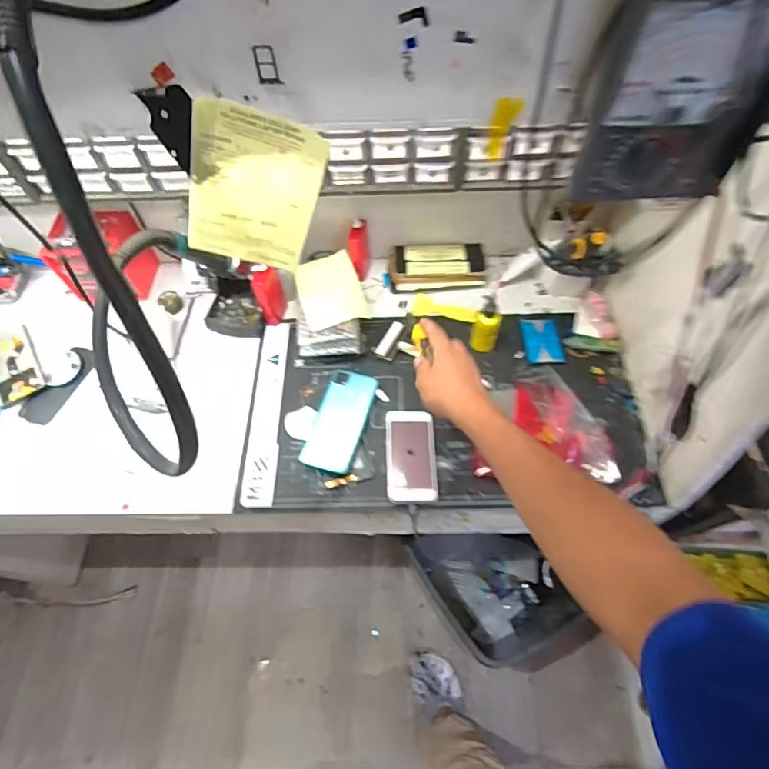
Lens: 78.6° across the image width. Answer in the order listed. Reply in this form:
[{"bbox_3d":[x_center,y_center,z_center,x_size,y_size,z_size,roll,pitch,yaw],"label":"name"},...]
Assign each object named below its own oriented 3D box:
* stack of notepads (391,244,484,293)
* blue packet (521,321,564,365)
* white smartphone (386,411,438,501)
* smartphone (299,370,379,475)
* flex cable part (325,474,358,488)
[{"bbox_3d":[0.093,-0.208,0.836,0.165,0.034,0.083,-1,60,1],"label":"stack of notepads"},{"bbox_3d":[0.259,-0.071,0.773,0.063,0.017,0.083,0,60,2],"label":"blue packet"},{"bbox_3d":[0.038,0.101,0.682,0.071,0.013,0.133,-1,60,1],"label":"white smartphone"},{"bbox_3d":[-0.067,0.053,0.714,0.080,0.017,0.161,13,61,9],"label":"smartphone"},{"bbox_3d":[-0.062,0.139,0.671,0.047,0.005,0.012,-14,69,-1],"label":"flex cable part"}]

